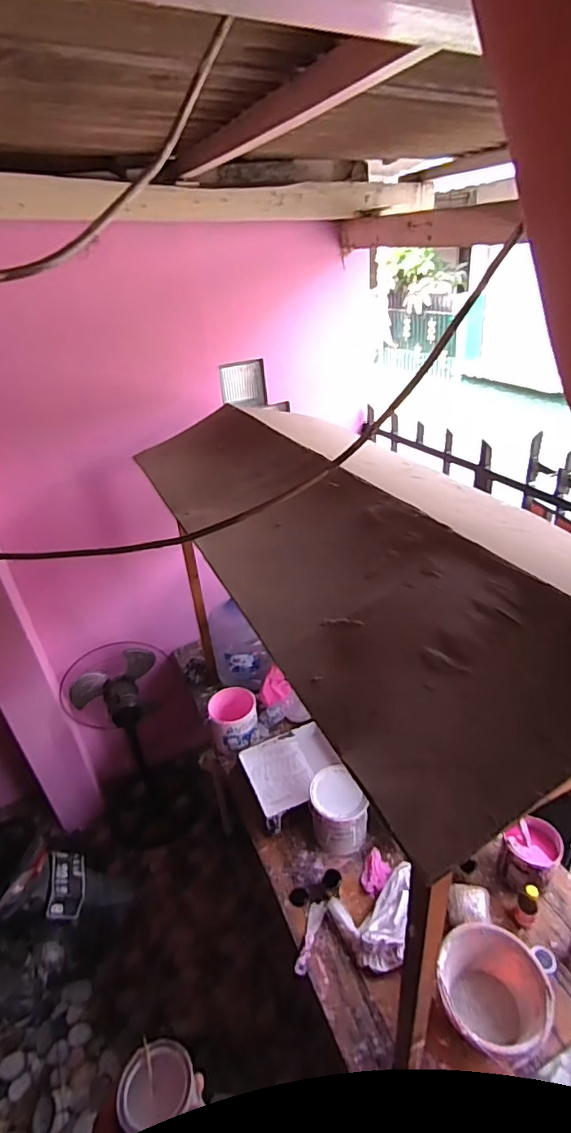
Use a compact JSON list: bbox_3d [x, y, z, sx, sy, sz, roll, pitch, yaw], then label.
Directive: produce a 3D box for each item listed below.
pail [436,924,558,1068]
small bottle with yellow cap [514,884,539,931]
[{"bbox_3d":[0.505,1.050,1.254,0.251,0.206,0.224,2,32,14],"label":"pail"},{"bbox_3d":[0.647,0.899,1.371,0.054,0.133,0.058,18,38,34],"label":"small bottle with yellow cap"}]

